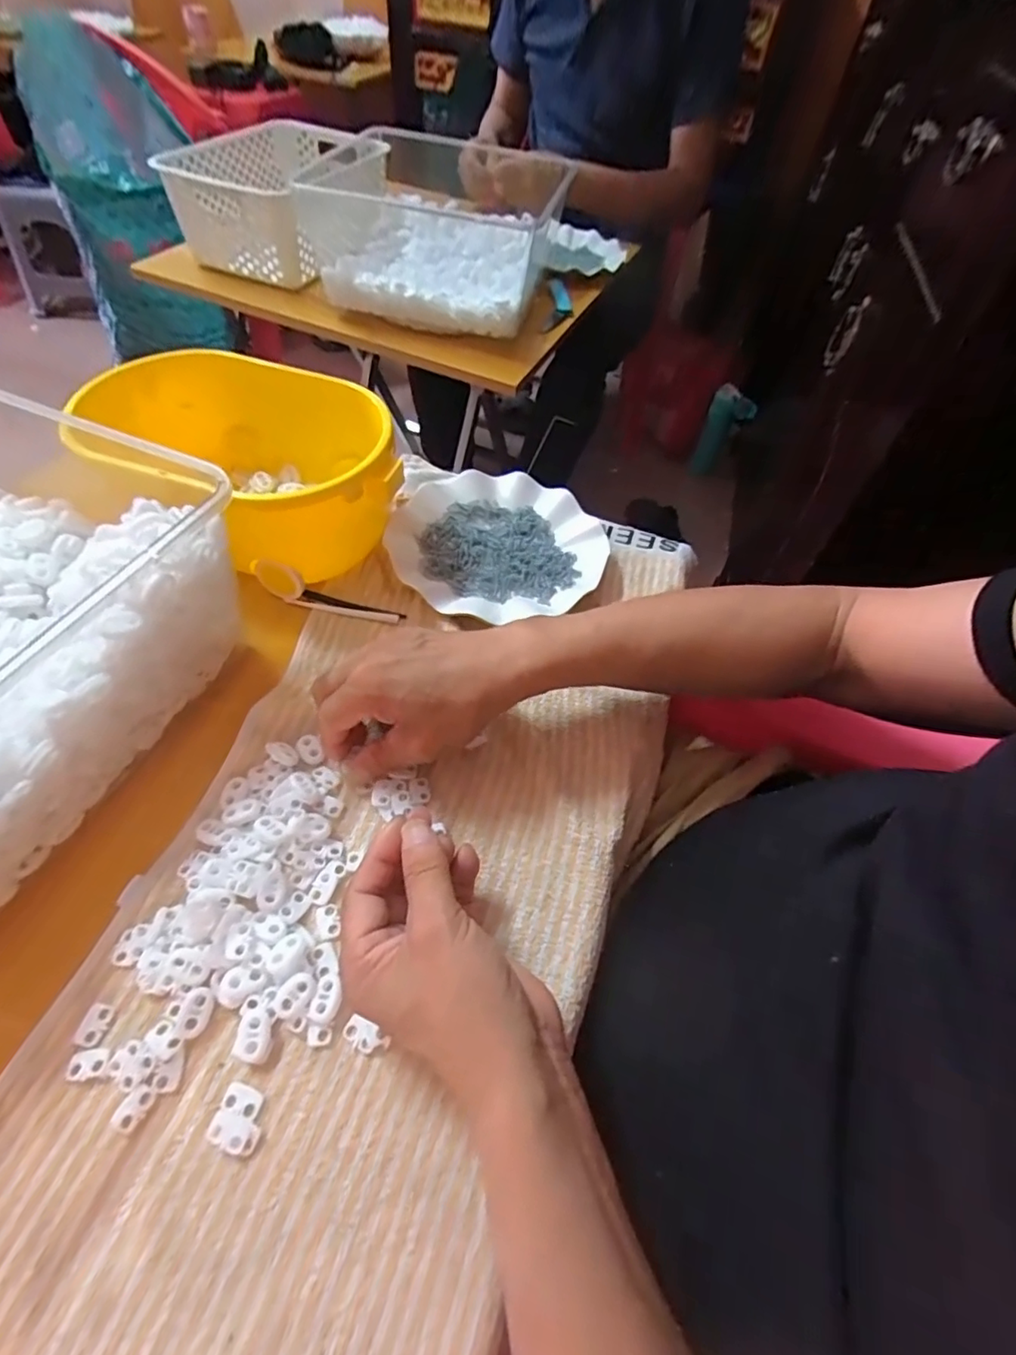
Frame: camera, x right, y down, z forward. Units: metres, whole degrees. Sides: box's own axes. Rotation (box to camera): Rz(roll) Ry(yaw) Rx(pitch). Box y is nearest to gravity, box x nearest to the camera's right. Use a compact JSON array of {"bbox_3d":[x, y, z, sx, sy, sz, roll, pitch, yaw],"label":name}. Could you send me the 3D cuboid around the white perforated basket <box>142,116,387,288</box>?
[{"bbox_3d":[-0.328,-0.701,0.844,0.224,0.112,0.312,16,54,6],"label":"white perforated basket"}]

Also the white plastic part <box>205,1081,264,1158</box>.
[{"bbox_3d":[-0.127,0.209,0.269,0.023,0.006,0.024,16,54,6],"label":"white plastic part"}]

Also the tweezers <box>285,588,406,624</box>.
[{"bbox_3d":[-0.130,-0.058,0.458,0.093,0.004,0.017,13,54,4],"label":"tweezers"}]

